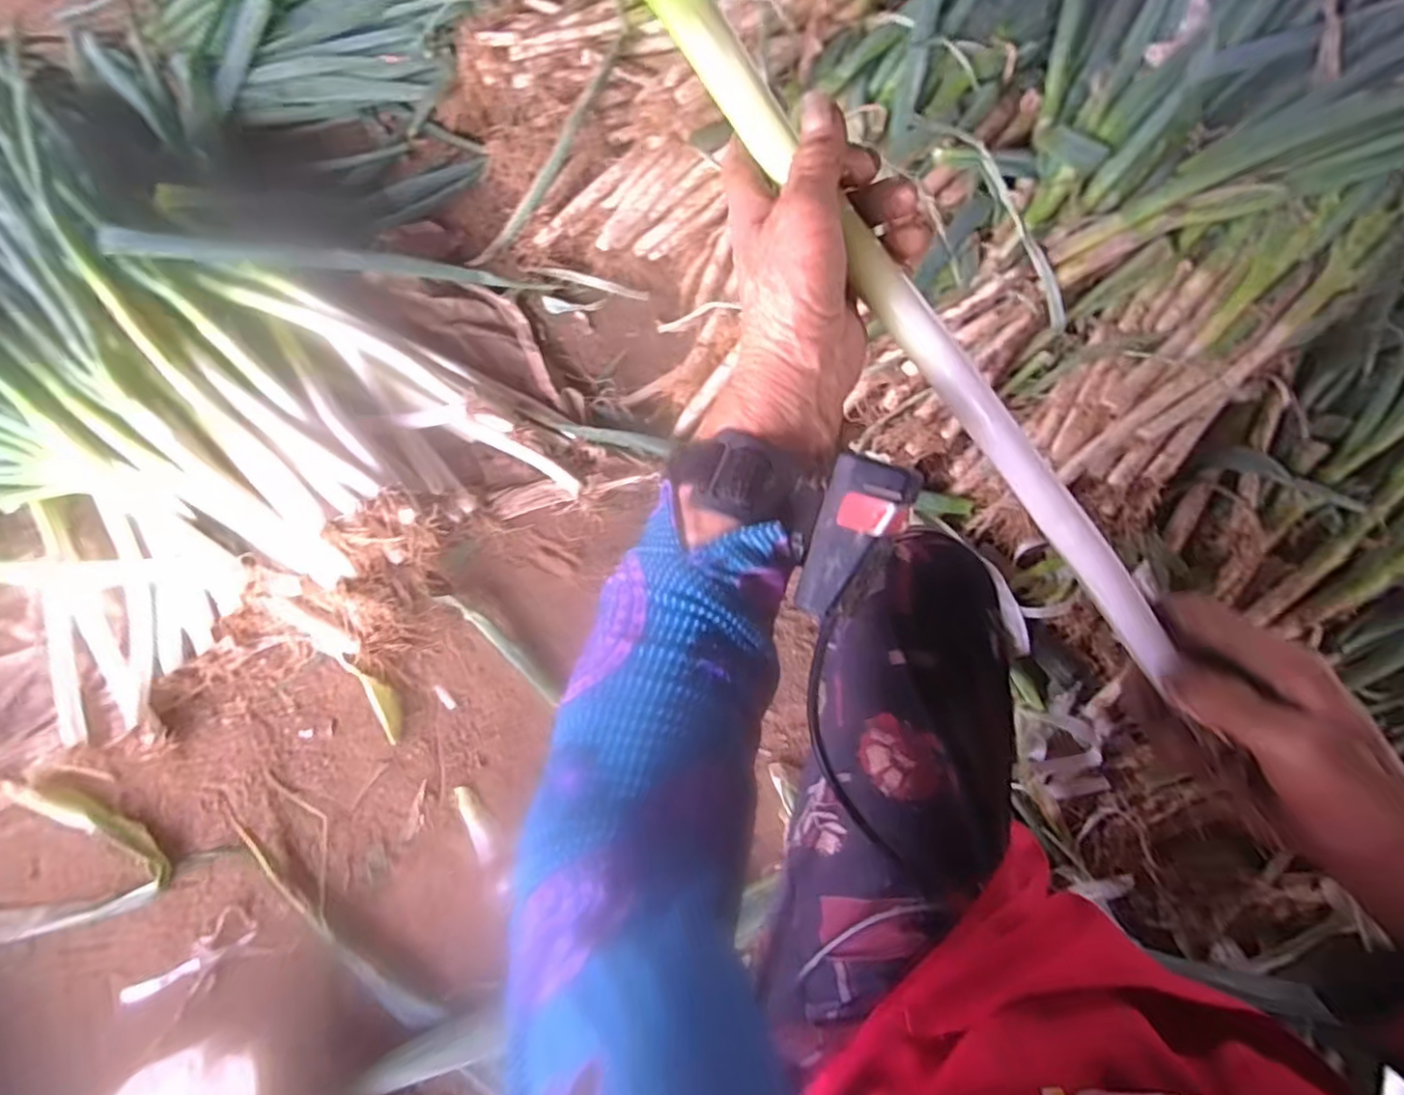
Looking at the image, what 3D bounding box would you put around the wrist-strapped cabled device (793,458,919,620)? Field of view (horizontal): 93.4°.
[{"bbox_3d":[0.060,-0.005,0.273,0.033,0.009,0.068,30,100,9],"label":"wrist-strapped cabled device"}]

